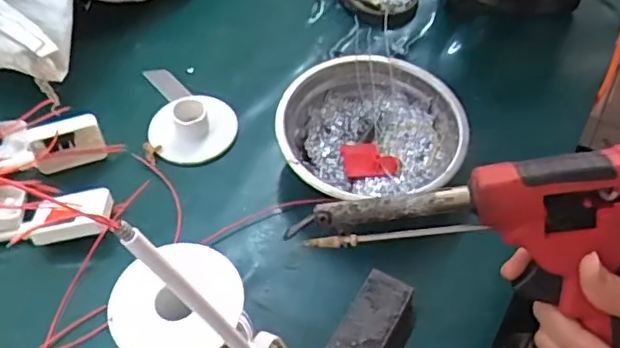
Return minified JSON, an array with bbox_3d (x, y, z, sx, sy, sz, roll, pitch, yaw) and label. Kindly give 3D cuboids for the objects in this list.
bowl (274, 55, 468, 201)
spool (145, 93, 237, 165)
[{"bbox_3d":[0.041,-0.023,0.421,0.125,0.044,0.121,-6,52,-6],"label":"bowl"},{"bbox_3d":[-0.087,-0.035,0.450,0.063,0.020,0.053,-9,53,-8],"label":"spool"}]

